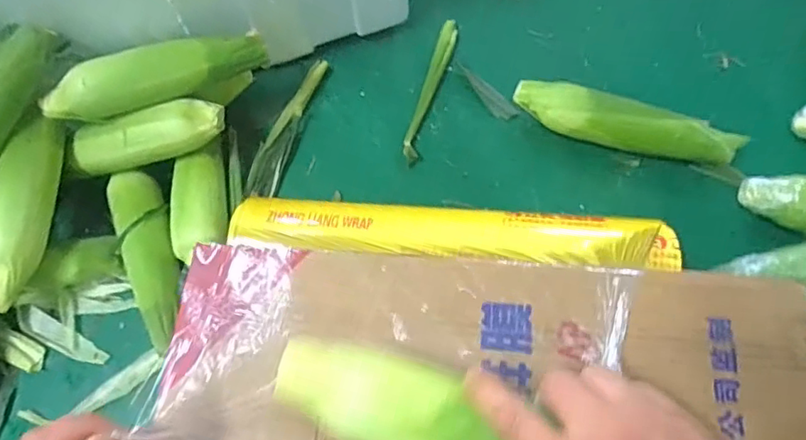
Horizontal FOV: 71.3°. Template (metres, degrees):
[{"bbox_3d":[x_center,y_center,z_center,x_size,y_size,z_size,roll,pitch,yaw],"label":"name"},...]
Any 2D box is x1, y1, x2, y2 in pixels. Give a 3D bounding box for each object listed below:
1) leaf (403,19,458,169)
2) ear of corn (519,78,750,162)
[{"bbox_3d":[0.034,-0.161,0.684,0.021,0.013,0.203,15,68,8],"label":"leaf"},{"bbox_3d":[0.246,-0.104,0.633,0.247,0.058,0.047,17,68,9],"label":"ear of corn"}]

